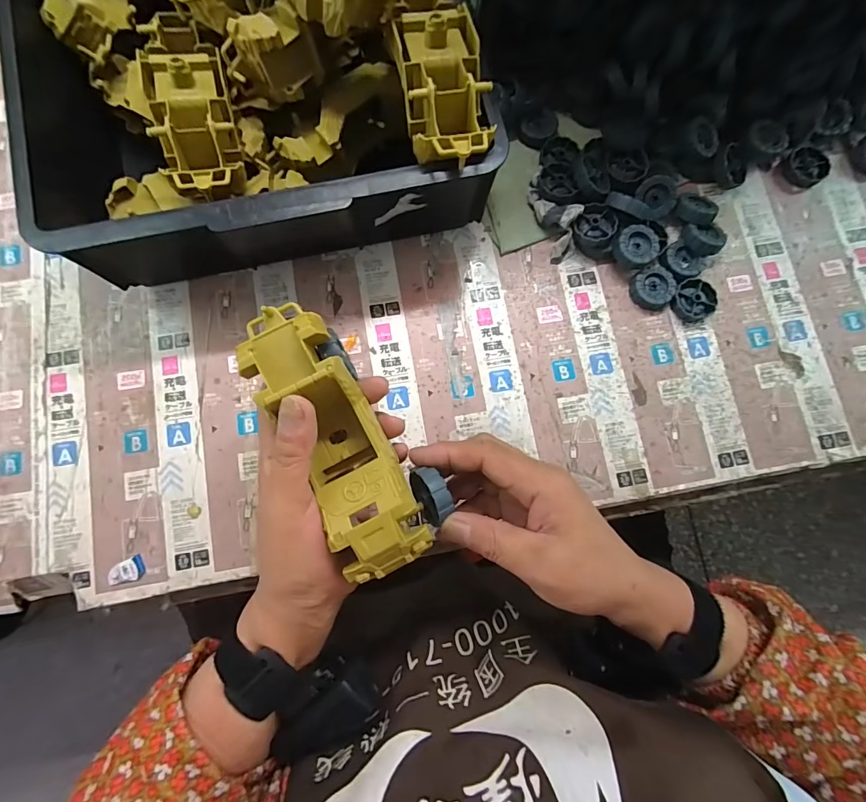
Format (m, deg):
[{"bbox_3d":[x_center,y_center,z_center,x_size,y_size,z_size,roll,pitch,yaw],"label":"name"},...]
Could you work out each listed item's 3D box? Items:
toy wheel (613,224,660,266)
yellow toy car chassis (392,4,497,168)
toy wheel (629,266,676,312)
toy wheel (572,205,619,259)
[{"bbox_3d":[0.192,-0.144,0.391,0.041,0.020,0.038,0,81,-1],"label":"toy wheel"},{"bbox_3d":[0.009,-0.220,0.295,0.059,0.034,0.116,-9,82,-3],"label":"yellow toy car chassis"},{"bbox_3d":[0.207,-0.106,0.392,0.037,0.012,0.040,0,81,-1],"label":"toy wheel"},{"bbox_3d":[0.157,-0.160,0.395,0.048,0.024,0.039,38,82,4],"label":"toy wheel"}]

